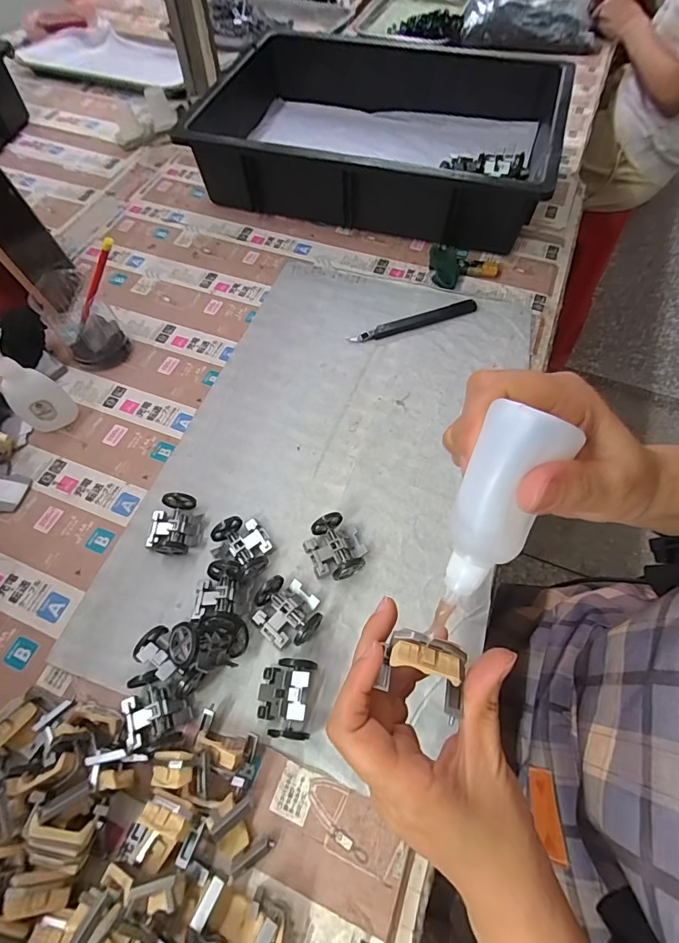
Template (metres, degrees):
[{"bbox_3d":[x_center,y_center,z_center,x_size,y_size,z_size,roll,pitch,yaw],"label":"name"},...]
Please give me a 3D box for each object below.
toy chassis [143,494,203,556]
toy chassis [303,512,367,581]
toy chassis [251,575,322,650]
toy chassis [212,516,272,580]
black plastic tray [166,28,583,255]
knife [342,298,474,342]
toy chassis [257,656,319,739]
[{"bbox_3d":[-0.138,0.045,0.354,0.041,0.025,0.052,1,61,1],"label":"toy chassis"},{"bbox_3d":[-0.003,0.061,0.341,0.045,0.026,0.051,-20,63,-10],"label":"toy chassis"},{"bbox_3d":[-0.039,0.105,0.320,0.049,0.019,0.044,36,67,18],"label":"toy chassis"},{"bbox_3d":[-0.075,0.059,0.346,0.035,0.023,0.048,-38,68,-18],"label":"toy chassis"},{"bbox_3d":[0.052,-0.449,0.580,0.441,0.107,0.299,15,63,9],"label":"black plastic tray"},{"bbox_3d":[0.083,-0.167,0.475,0.146,0.011,0.017,-16,63,-8],"label":"knife"},{"bbox_3d":[-0.034,0.153,0.289,0.046,0.022,0.048,-20,50,42],"label":"toy chassis"}]

